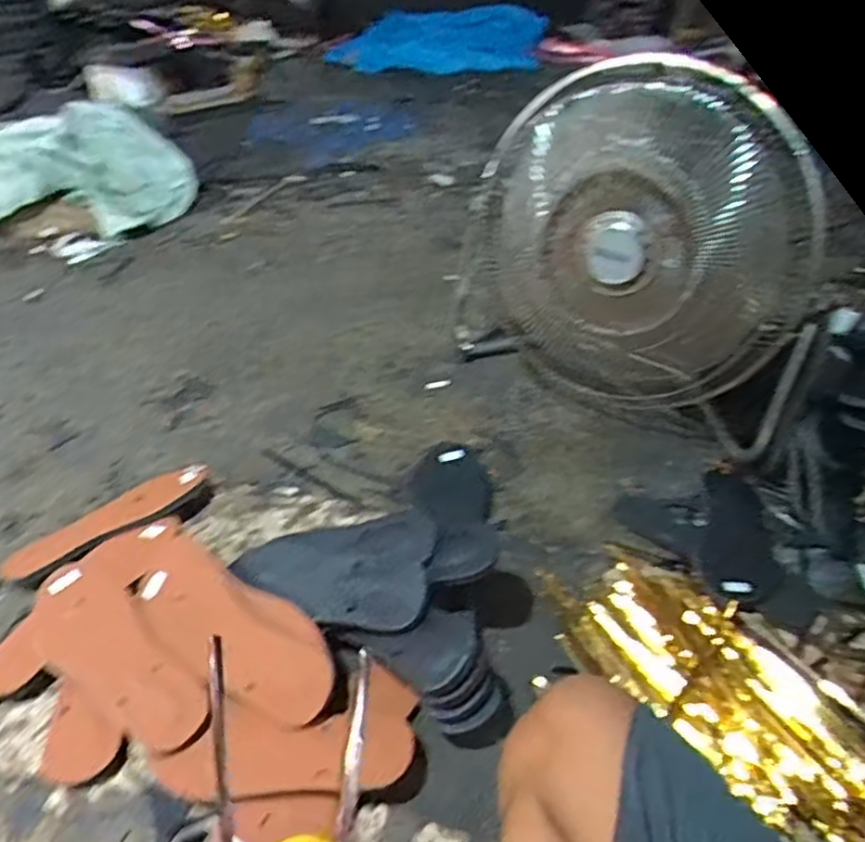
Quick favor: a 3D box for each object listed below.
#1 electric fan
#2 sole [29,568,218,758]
[{"bbox_3d":[0.286,-0.212,0.974,0.218,0.418,0.435,-29,46,-29],"label":"electric fan"},{"bbox_3d":[-0.315,0.232,0.725,0.239,0.013,0.089,35,64,22],"label":"sole"}]

